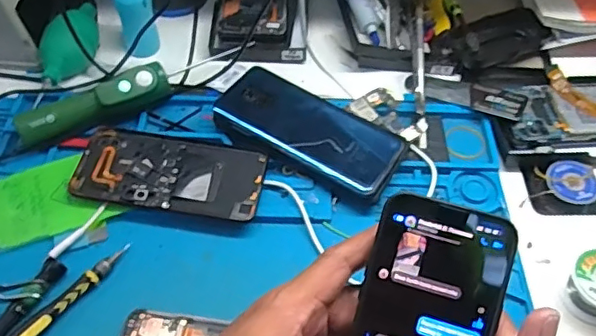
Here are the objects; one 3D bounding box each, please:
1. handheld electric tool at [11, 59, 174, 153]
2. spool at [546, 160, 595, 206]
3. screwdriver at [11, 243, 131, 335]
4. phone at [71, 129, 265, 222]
[{"bbox_3d":[-0.180,-0.055,0.510,0.138,0.041,0.028,-22,57,-17],"label":"handheld electric tool"},{"bbox_3d":[0.248,0.012,0.507,0.049,0.012,0.045,1,53,-1],"label":"spool"},{"bbox_3d":[-0.176,0.101,0.418,0.015,0.011,0.127,33,59,20],"label":"screwdriver"},{"bbox_3d":[-0.108,0.004,0.488,0.155,0.012,0.073,7,53,3],"label":"phone"}]

